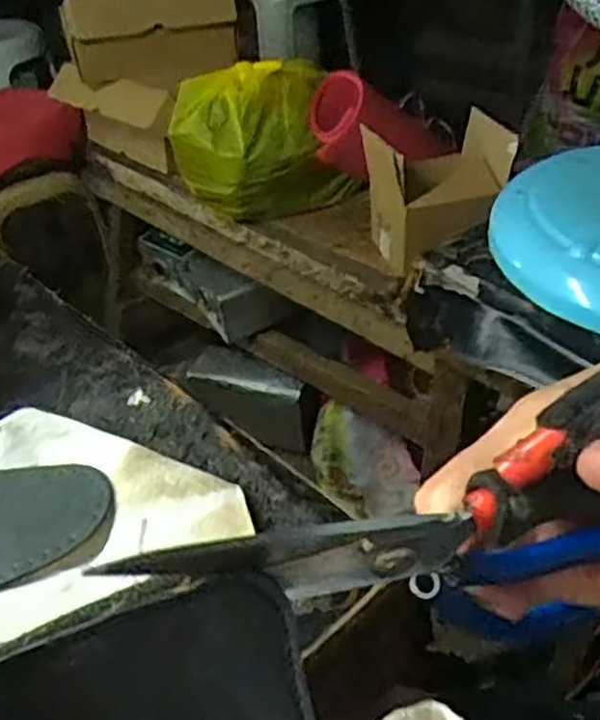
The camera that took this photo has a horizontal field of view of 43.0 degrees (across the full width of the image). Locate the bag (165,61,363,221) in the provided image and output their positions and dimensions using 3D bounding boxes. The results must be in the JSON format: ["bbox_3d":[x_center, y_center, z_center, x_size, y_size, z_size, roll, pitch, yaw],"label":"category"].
[{"bbox_3d":[-0.054,-0.301,1.084,0.234,0.190,0.139,-16,39,-14],"label":"bag"}]

